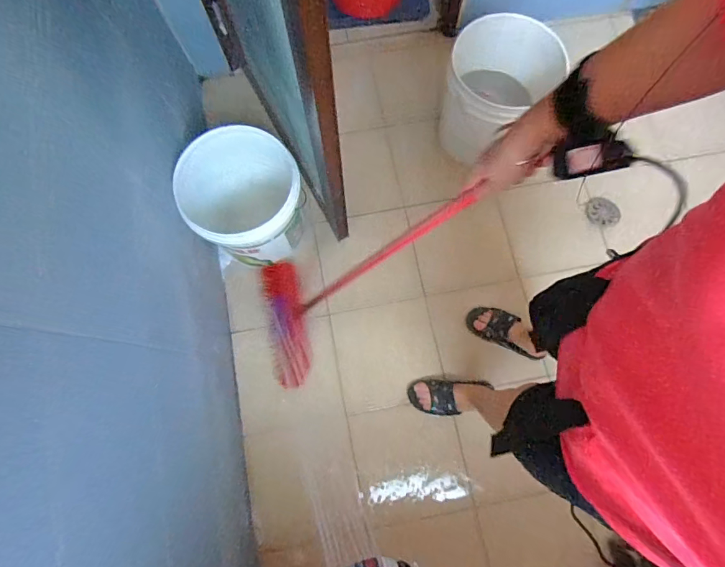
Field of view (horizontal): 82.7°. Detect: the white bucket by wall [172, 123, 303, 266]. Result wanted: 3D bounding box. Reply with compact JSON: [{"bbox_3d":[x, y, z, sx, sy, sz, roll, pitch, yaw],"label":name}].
[{"bbox_3d":[-0.304,-0.215,1.123,0.294,0.313,0.288,0,78,0],"label":"white bucket by wall"}]

